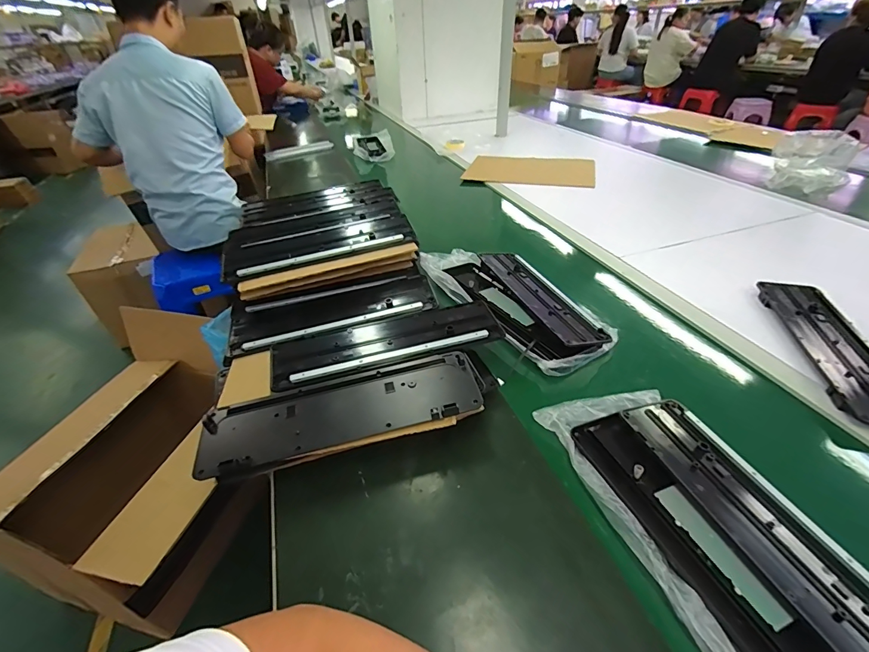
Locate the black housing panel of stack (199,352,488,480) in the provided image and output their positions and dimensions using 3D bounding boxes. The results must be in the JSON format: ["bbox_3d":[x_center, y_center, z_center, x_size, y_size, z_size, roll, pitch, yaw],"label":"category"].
[{"bbox_3d":[-0.118,0.111,0.518,0.356,0.031,0.099,-11,37,-10],"label":"black housing panel of stack"}]

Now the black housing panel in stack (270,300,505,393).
[{"bbox_3d":[-0.070,0.022,0.622,0.349,0.015,0.114,-13,37,-13],"label":"black housing panel in stack"}]

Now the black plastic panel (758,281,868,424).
[{"bbox_3d":[0.643,0.027,0.644,0.106,0.020,0.348,8,38,14],"label":"black plastic panel"}]

